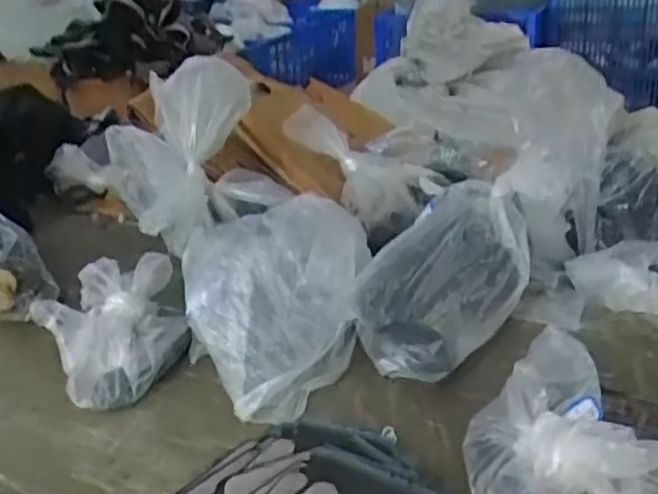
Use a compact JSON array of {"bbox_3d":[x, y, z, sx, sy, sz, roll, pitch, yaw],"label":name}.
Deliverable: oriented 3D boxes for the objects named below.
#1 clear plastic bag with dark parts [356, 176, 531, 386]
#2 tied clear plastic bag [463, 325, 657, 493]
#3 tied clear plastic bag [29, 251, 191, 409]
[{"bbox_3d":[0.115,0.038,0.691,0.104,0.123,0.210,15,31,36],"label":"clear plastic bag with dark parts"},{"bbox_3d":[0.166,0.139,0.531,0.124,0.060,0.154,-8,24,-8],"label":"tied clear plastic bag"},{"bbox_3d":[-0.214,0.078,0.708,0.137,0.081,0.161,-12,25,-16],"label":"tied clear plastic bag"}]

